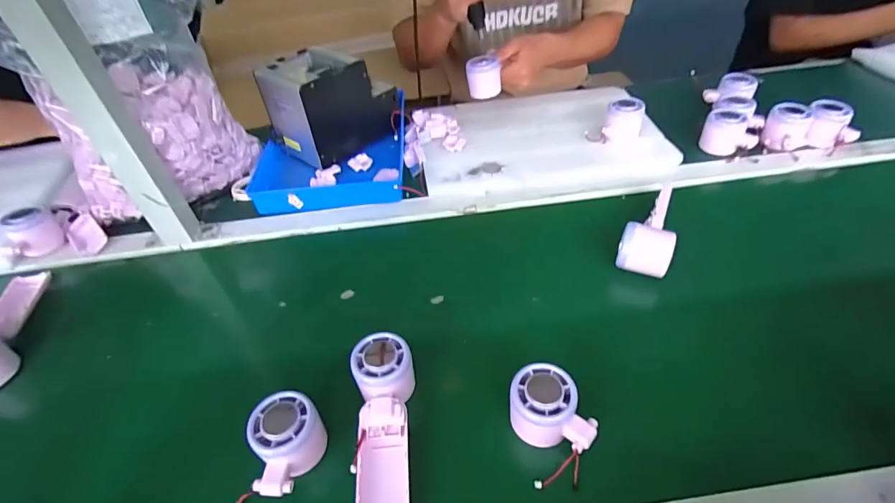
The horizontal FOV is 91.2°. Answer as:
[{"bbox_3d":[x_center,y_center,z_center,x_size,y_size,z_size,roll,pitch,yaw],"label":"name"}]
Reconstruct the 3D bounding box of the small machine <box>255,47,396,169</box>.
[{"bbox_3d":[-0.193,-0.250,0.731,0.135,0.142,0.173,28,54,30],"label":"small machine"}]

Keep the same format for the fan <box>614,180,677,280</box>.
[{"bbox_3d":[0.255,-0.036,0.549,0.056,0.051,0.158,15,49,21],"label":"fan"}]

